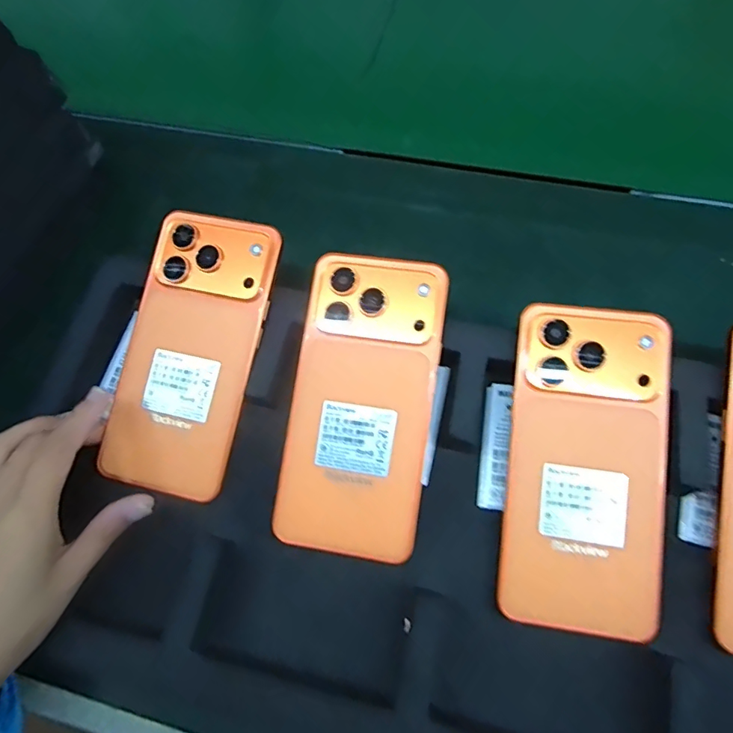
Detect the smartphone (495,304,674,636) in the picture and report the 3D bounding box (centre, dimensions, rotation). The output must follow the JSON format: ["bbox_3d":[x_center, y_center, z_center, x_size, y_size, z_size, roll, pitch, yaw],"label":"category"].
[{"bbox_3d":[0.113,0.049,0.247,0.074,0.005,0.161,7,83,4],"label":"smartphone"}]

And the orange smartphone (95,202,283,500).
[{"bbox_3d":[-0.102,-0.009,0.281,0.075,0.006,0.159,12,84,6],"label":"orange smartphone"}]

